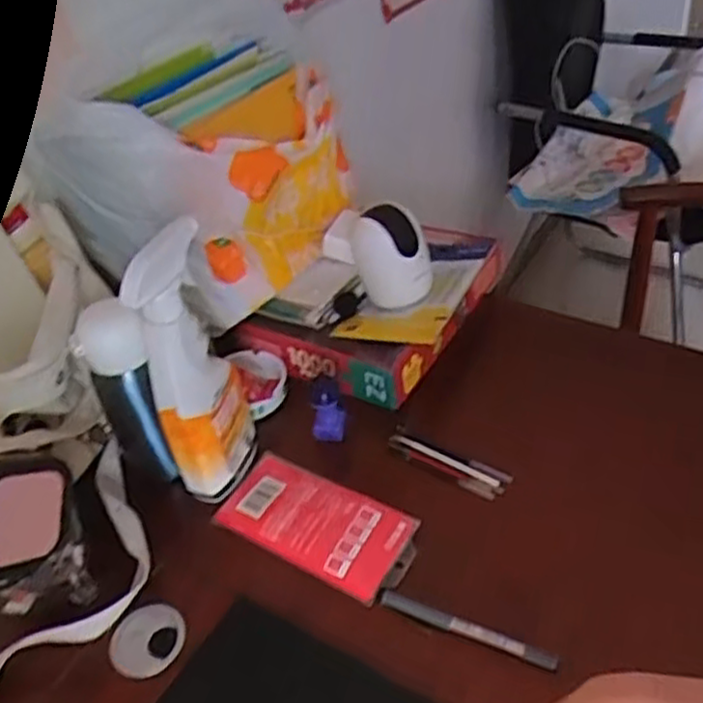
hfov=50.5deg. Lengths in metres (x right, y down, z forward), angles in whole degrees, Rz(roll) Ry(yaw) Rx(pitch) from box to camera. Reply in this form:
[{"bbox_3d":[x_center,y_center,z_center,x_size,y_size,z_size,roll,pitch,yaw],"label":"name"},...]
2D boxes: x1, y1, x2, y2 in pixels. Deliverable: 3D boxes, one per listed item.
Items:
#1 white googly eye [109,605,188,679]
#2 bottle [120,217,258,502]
[{"bbox_3d":[-0.160,0.225,0.584,0.058,0.009,0.050,-33,46,-25],"label":"white googly eye"},{"bbox_3d":[-0.130,0.018,0.627,0.047,0.242,0.089,4,43,15],"label":"bottle"}]

